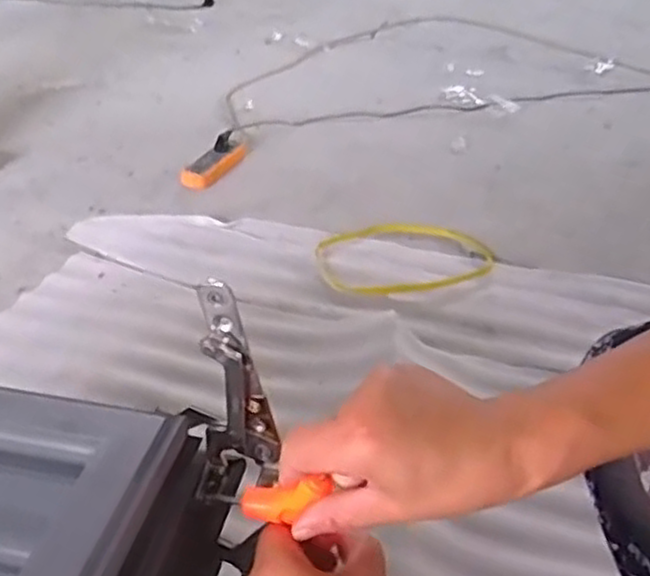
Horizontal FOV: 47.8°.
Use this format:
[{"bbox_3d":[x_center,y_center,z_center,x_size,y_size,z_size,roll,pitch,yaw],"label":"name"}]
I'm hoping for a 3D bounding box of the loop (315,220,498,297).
[{"bbox_3d":[0.148,-0.056,1.346,0.323,0.016,0.233,1,36,-1],"label":"loop"}]

